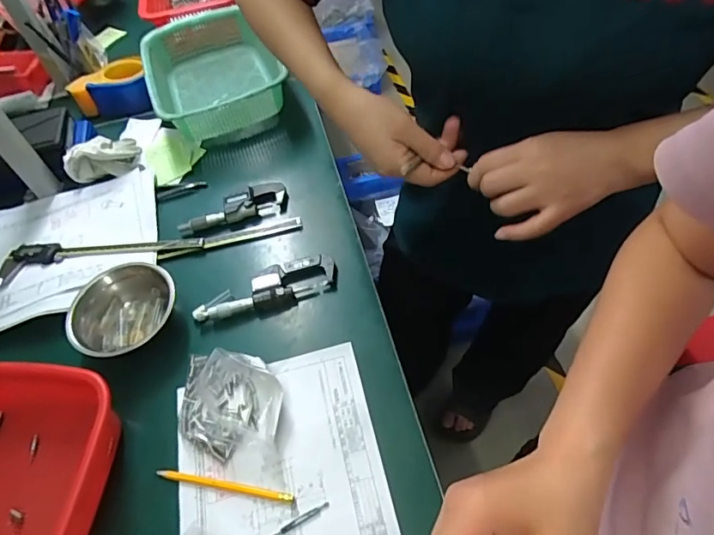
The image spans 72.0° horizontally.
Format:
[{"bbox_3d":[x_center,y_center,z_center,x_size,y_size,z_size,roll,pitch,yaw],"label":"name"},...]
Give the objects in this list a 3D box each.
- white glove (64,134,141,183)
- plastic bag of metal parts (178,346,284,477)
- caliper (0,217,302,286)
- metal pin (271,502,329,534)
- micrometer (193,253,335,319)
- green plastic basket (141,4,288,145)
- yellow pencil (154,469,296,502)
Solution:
[{"bbox_3d":[-0.403,-0.174,0.779,0.111,0.058,0.043,-22,54,-9],"label":"white glove"},{"bbox_3d":[-0.144,0.150,0.536,0.125,0.044,0.111,6,55,10],"label":"plastic bag of metal parts"},{"bbox_3d":[-0.287,-0.029,0.694,0.414,0.020,0.061,-10,53,-1],"label":"caliper"},{"bbox_3d":[-0.056,0.249,0.483,0.061,0.004,0.007,-26,55,-12],"label":"metal pin"},{"bbox_3d":[-0.118,0.026,0.640,0.180,0.025,0.060,-14,53,-4],"label":"micrometer"},{"bbox_3d":[-0.263,-0.332,0.867,0.193,0.086,0.279,-24,55,-11],"label":"green plastic basket"},{"bbox_3d":[-0.136,0.224,0.505,0.143,0.004,0.009,6,55,11],"label":"yellow pencil"}]

